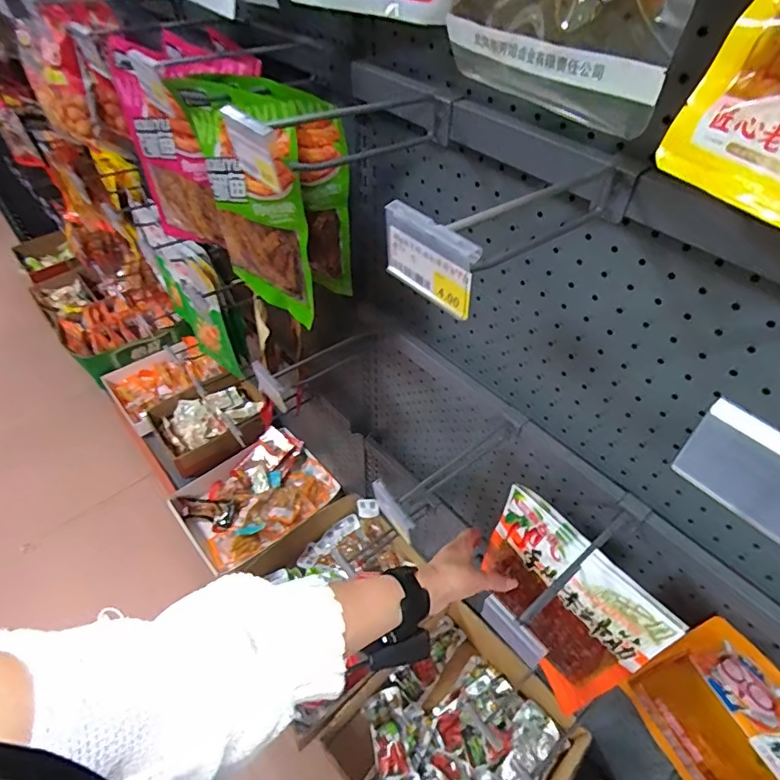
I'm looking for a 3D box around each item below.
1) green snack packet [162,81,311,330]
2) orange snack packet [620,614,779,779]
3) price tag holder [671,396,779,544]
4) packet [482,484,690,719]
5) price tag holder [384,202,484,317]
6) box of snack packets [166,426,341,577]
[{"bbox_3d":[-0.159,-0.201,0.593,0.155,0.262,0.049,37,58,27],"label":"green snack packet"},{"bbox_3d":[0.348,0.358,0.501,0.026,0.246,0.190,-20,52,-17],"label":"orange snack packet"},{"bbox_3d":[0.141,0.036,0.183,0.006,0.045,0.061,-32,57,-25],"label":"price tag holder"},{"bbox_3d":[0.189,0.247,0.576,0.048,0.247,0.192,-28,55,-23],"label":"packet"},{"bbox_3d":[0.021,-0.069,0.268,0.007,0.046,0.062,-34,58,-26],"label":"price tag holder"},{"bbox_3d":[-0.340,0.272,1.275,0.360,0.075,0.265,-31,56,-24],"label":"box of snack packets"}]

